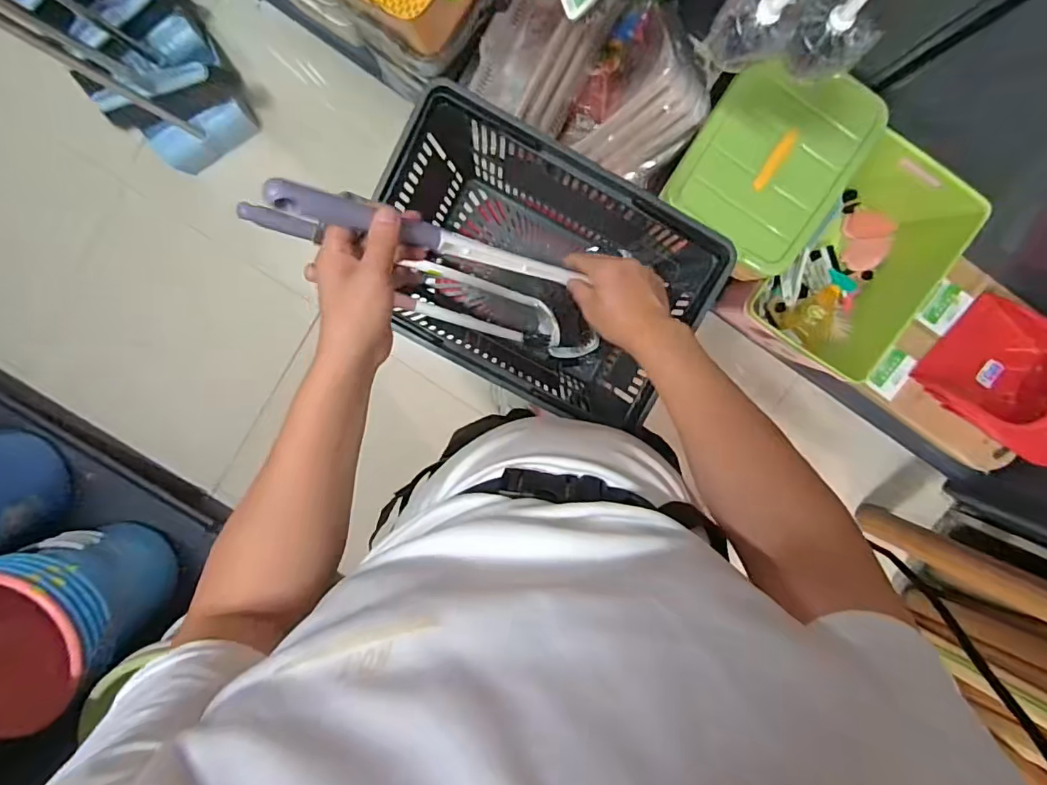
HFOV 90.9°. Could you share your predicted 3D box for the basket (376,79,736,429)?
[{"bbox_3d":[0.015,-0.187,0.834,0.465,0.269,0.320,27,97,-4],"label":"basket"}]

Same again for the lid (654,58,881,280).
[{"bbox_3d":[0.459,-0.417,0.938,0.287,0.046,0.325,30,104,-6],"label":"lid"}]

